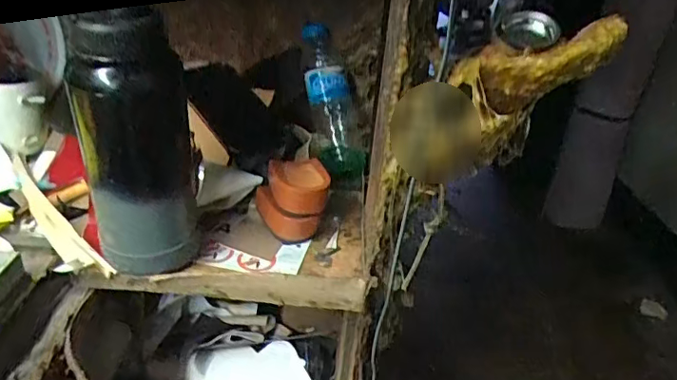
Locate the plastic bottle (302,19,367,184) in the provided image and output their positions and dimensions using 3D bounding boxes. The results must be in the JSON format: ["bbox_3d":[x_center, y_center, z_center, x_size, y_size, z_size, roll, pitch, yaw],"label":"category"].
[{"bbox_3d":[-0.013,-0.111,0.711,0.061,0.202,0.066,-17,8,-38],"label":"plastic bottle"}]

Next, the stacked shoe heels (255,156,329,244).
[{"bbox_3d":[-0.050,0.015,0.594,0.074,0.082,0.068,3,27,-6],"label":"stacked shoe heels"}]

